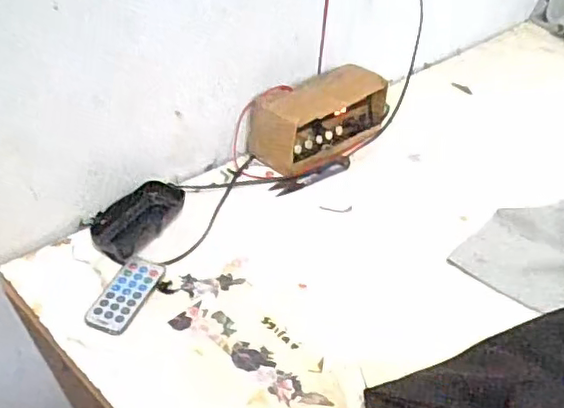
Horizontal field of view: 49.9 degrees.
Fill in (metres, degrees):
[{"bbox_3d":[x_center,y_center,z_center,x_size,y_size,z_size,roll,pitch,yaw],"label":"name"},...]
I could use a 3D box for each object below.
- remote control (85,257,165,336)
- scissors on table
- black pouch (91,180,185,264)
[{"bbox_3d":[-0.143,0.083,0.557,0.040,0.013,0.087,14,38,15],"label":"remote control"},{"bbox_3d":[0.037,-0.033,0.719,0.111,0.007,0.021,-22,42,-27],"label":"scissors on table"},{"bbox_3d":[-0.155,0.015,0.635,0.068,0.022,0.115,15,39,16],"label":"black pouch"}]

